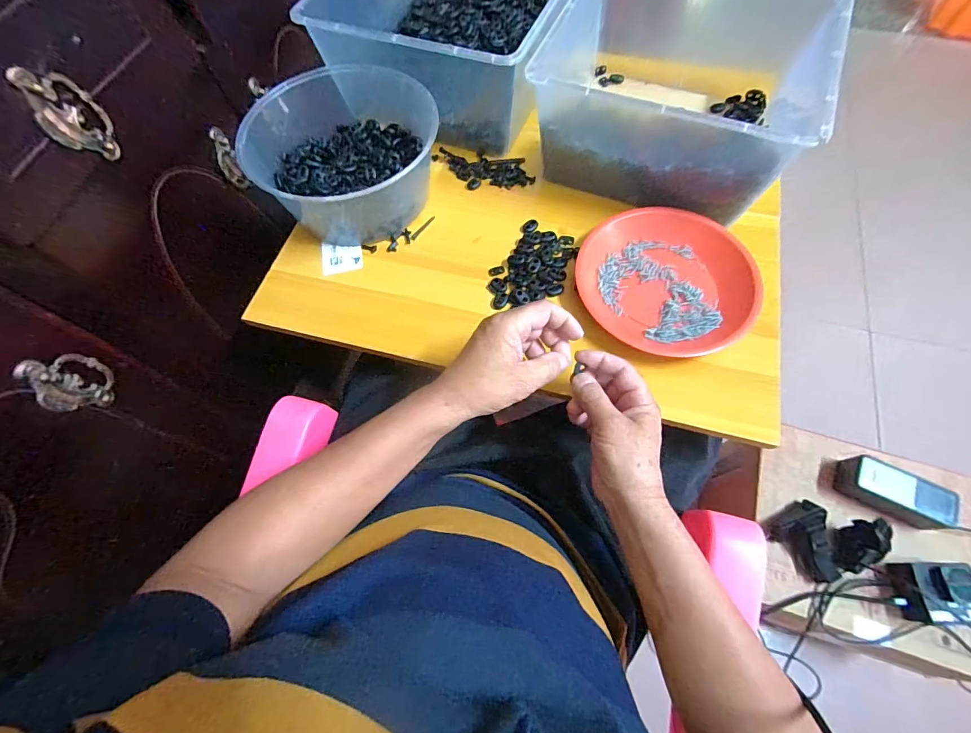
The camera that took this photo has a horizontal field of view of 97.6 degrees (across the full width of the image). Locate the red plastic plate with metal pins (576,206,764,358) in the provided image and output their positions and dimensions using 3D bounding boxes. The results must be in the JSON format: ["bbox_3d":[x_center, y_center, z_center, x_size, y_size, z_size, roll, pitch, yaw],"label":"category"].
[{"bbox_3d":[0.204,-0.102,0.480,0.189,0.029,0.170,33,71,16],"label":"red plastic plate with metal pins"}]

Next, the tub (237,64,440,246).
[{"bbox_3d":[-0.171,-0.269,0.537,0.209,0.099,0.196,-1,65,2],"label":"tub"}]

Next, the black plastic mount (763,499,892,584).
[{"bbox_3d":[0.474,0.236,0.587,0.101,0.060,0.114,-40,70,-15],"label":"black plastic mount"}]

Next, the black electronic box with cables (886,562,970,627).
[{"bbox_3d":[0.588,0.294,0.559,0.091,0.051,0.077,0,65,3],"label":"black electronic box with cables"}]

